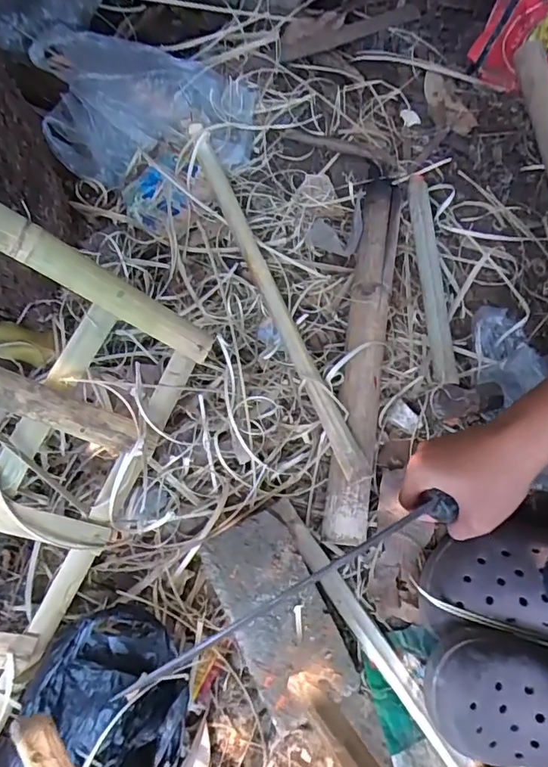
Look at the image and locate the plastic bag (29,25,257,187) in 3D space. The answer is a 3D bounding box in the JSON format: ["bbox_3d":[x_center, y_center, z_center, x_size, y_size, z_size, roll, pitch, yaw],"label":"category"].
[{"bbox_3d":[-0.148,-0.350,0.616,0.253,0.068,0.182,-9,73,-5],"label":"plastic bag"}]

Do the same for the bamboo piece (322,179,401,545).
[{"bbox_3d":[0.101,-0.051,0.554,0.045,0.051,0.435,9,72,1],"label":"bamboo piece"}]

